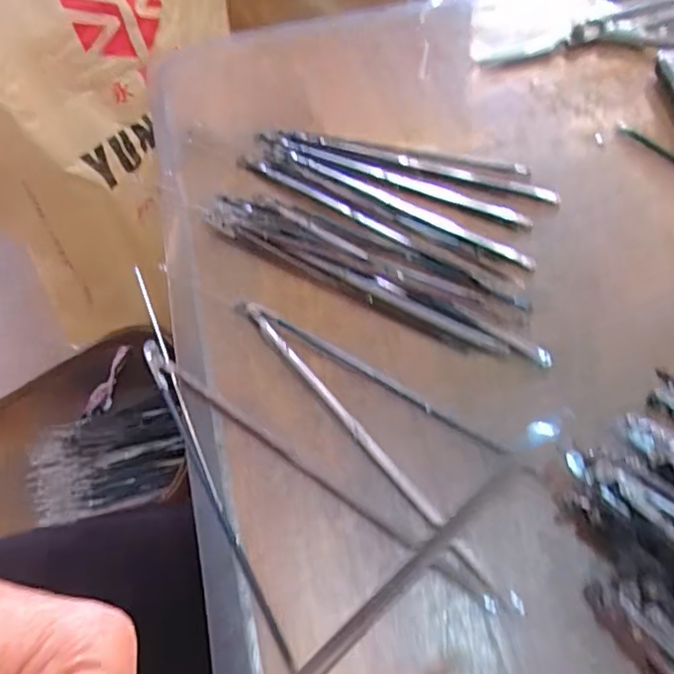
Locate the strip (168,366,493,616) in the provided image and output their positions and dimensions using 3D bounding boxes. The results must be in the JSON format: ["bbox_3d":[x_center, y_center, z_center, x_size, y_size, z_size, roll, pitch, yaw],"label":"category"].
[{"bbox_3d":[-0.011,0.055,0.248,0.172,0.007,0.008,30,59,25],"label":"strip"}]

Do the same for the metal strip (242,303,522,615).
[{"bbox_3d":[0.008,0.040,0.257,0.008,0.008,0.181,-32,55,-19],"label":"metal strip"}]

